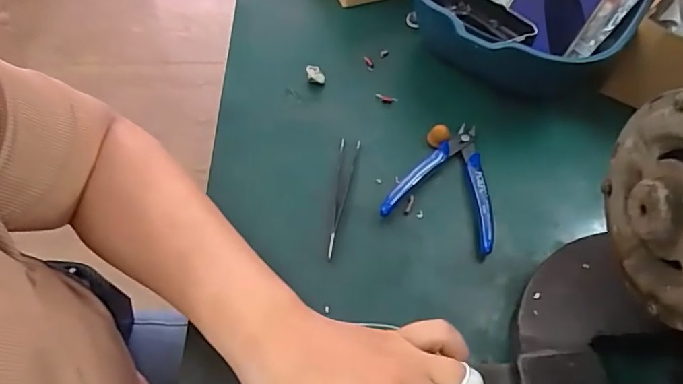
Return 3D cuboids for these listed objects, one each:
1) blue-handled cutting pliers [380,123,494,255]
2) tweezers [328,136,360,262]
[{"bbox_3d":[0.093,-0.011,0.419,0.088,0.016,0.111,19,60,12],"label":"blue-handled cutting pliers"},{"bbox_3d":[-0.001,0.000,0.406,0.016,0.012,0.113,8,57,6],"label":"tweezers"}]

